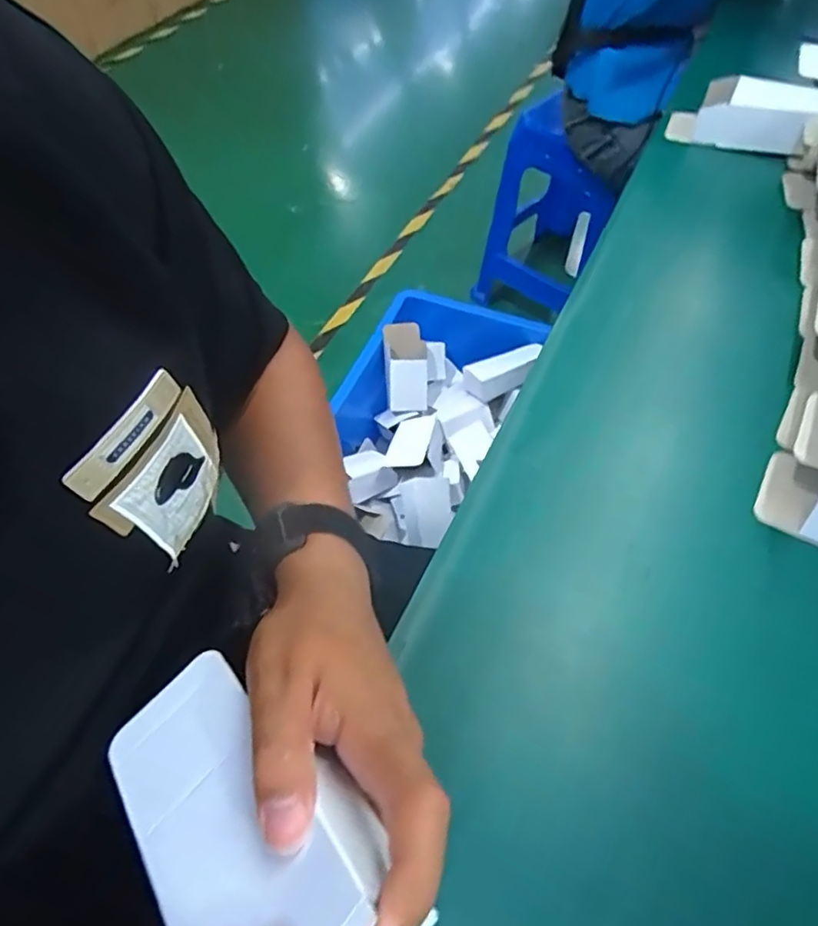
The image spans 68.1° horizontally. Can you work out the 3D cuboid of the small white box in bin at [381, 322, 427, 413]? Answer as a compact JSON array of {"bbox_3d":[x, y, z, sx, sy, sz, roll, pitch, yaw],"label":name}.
[{"bbox_3d":[-0.005,-0.163,1.038,0.072,0.151,0.035,-6,11,-3],"label":"small white box in bin"}]

